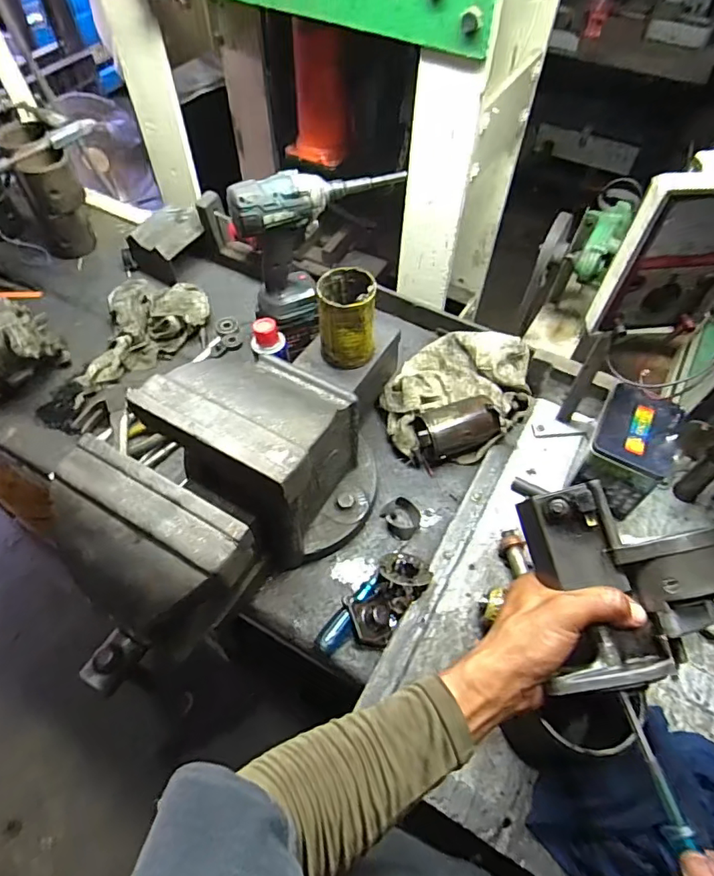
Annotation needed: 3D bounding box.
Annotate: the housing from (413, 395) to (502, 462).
[{"bbox_3d":[0.150,-0.011,0.797,0.134,0.072,0.066,-17,59,-12],"label":"housing"}]

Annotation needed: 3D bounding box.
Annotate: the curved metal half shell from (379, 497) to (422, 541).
[{"bbox_3d":[0.068,0.118,0.750,0.055,0.026,0.059,1,57,-1],"label":"curved metal half shell"}]

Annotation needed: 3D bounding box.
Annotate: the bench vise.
[{"bbox_3d":[-0.144,0.072,0.613,0.206,0.269,0.416,35,63,19],"label":"bench vise"}]

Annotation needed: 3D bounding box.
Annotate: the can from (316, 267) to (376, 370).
[{"bbox_3d":[-0.014,-0.160,0.689,0.072,0.114,0.076,1,57,-1],"label":"can"}]

